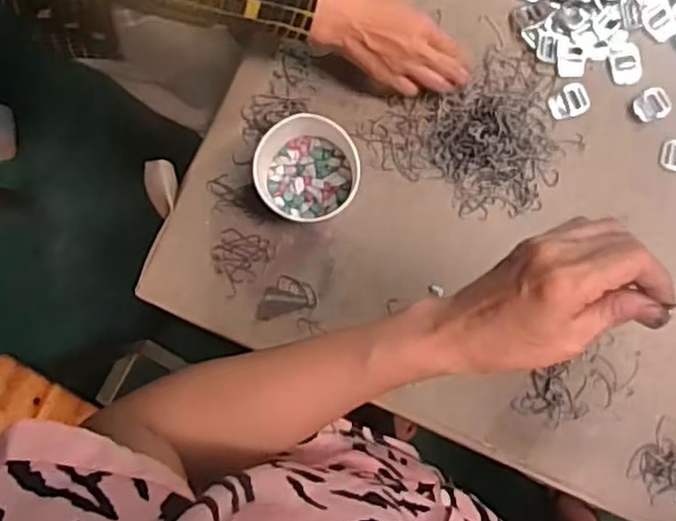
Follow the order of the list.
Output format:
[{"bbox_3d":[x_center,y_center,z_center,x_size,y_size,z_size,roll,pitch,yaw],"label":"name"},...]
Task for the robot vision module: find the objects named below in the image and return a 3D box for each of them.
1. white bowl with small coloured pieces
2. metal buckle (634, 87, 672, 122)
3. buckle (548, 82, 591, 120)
[{"bbox_3d":[-0.030,-0.087,0.654,0.097,0.051,0.094,0,88,3],"label":"white bowl with small coloured pieces"},{"bbox_3d":[0.308,-0.153,0.677,0.035,0.004,0.031,-20,87,2],"label":"metal buckle"},{"bbox_3d":[0.227,-0.155,0.678,0.039,0.004,0.030,-34,87,1],"label":"buckle"}]

